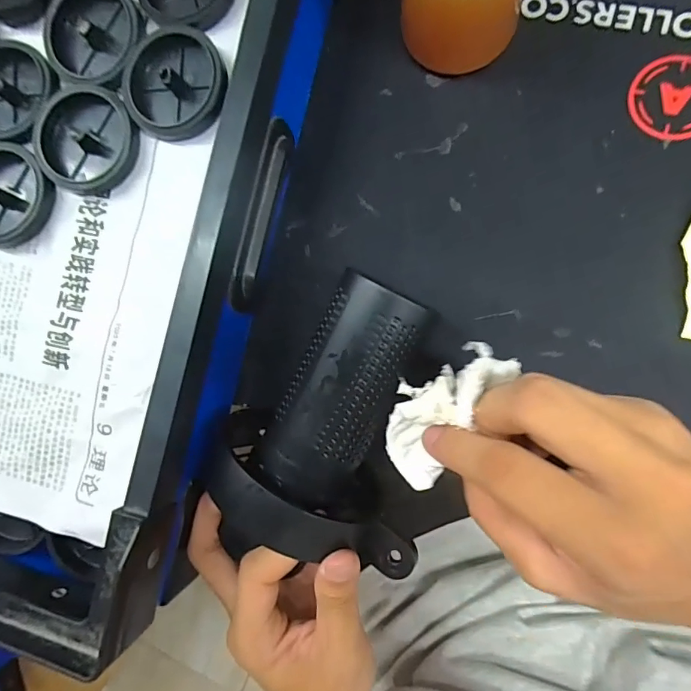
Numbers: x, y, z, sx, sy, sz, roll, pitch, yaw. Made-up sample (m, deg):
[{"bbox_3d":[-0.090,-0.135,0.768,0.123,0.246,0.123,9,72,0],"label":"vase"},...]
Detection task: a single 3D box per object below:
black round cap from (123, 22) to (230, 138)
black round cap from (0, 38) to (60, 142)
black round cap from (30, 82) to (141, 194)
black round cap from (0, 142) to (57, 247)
[{"bbox_3d":[-0.087,-0.132,0.236,0.051,0.017,0.045,-42,79,5],"label":"black round cap"},{"bbox_3d":[-0.182,-0.136,0.250,0.050,0.010,0.050,-1,85,11],"label":"black round cap"},{"bbox_3d":[-0.134,-0.106,0.242,0.048,0.013,0.052,-1,85,11],"label":"black round cap"},{"bbox_3d":[-0.181,-0.079,0.248,0.050,0.009,0.052,0,87,4],"label":"black round cap"}]

